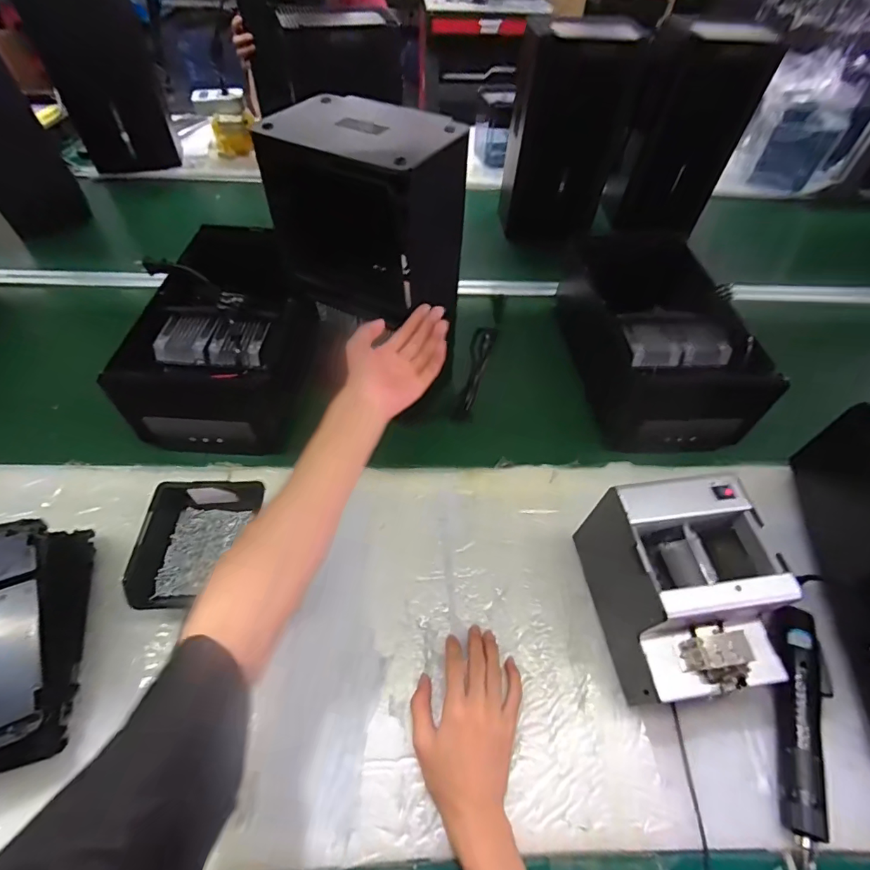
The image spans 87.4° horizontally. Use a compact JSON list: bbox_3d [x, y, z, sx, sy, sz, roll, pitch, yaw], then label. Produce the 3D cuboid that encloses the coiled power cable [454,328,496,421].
[{"bbox_3d":[0.059,-0.092,0.684,0.030,0.026,0.142,15,90,9],"label":"coiled power cable"}]

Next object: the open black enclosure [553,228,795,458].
[{"bbox_3d":[0.320,-0.165,0.704,0.197,0.120,0.376,-2,53,-3],"label":"open black enclosure"}]

